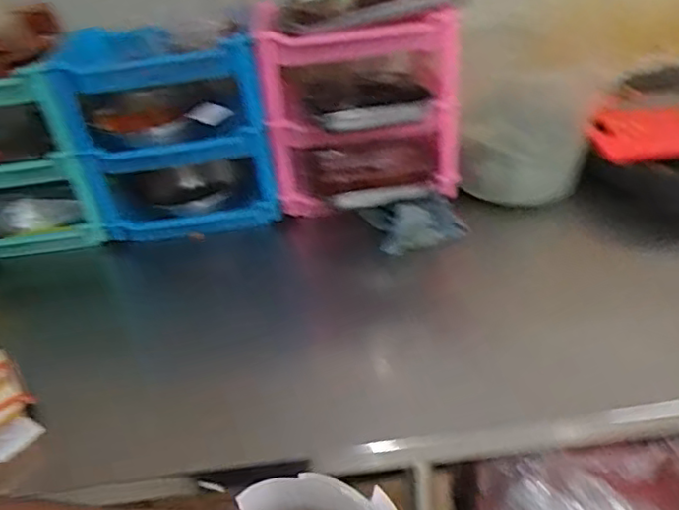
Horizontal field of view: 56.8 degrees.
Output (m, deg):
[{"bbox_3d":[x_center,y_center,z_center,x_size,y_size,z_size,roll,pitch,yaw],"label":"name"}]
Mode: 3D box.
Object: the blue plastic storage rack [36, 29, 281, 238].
[{"bbox_3d":[-0.259,-0.196,1.015,0.293,0.317,0.137,-3,37,3],"label":"blue plastic storage rack"}]

